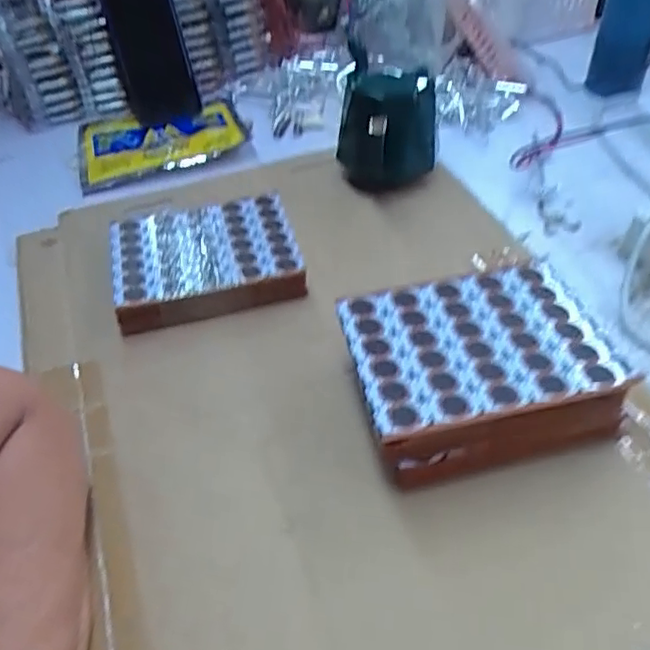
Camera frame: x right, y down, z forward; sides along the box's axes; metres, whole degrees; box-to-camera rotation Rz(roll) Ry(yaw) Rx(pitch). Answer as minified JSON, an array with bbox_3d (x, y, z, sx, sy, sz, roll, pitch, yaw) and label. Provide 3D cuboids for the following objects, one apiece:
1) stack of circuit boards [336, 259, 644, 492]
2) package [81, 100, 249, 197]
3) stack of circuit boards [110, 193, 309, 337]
[{"bbox_3d":[0.100,0.034,0.409,0.156,0.067,0.123,-9,45,-5],"label":"stack of circuit boards"},{"bbox_3d":[-0.186,-0.217,0.714,0.190,0.016,0.161,-15,46,-11],"label":"package"},{"bbox_3d":[-0.101,-0.054,0.530,0.151,0.036,0.117,-12,46,-9],"label":"stack of circuit boards"}]

